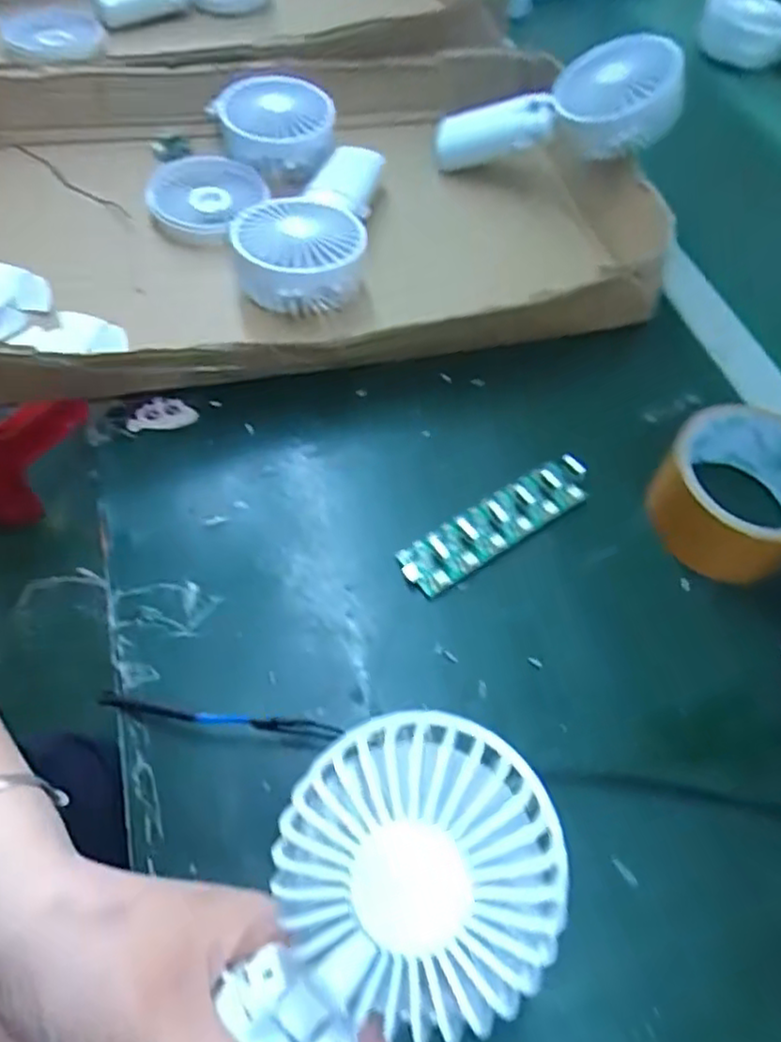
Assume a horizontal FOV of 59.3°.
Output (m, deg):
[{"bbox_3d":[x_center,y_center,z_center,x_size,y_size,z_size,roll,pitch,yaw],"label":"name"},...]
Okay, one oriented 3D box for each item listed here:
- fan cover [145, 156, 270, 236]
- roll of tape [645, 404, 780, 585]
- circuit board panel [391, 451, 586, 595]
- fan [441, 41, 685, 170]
[{"bbox_3d":[-0.145,-0.251,0.533,0.091,0.022,0.091,3,57,-1],"label":"fan cover"},{"bbox_3d":[0.195,-0.016,0.383,0.085,0.052,0.086,1,57,-2],"label":"roll of tape"},{"bbox_3d":[0.060,0.001,0.384,0.118,0.010,0.031,-29,71,-15],"label":"circuit board panel"},{"bbox_3d":[0.127,-0.317,0.538,0.190,0.057,0.074,-2,54,24],"label":"fan"}]

